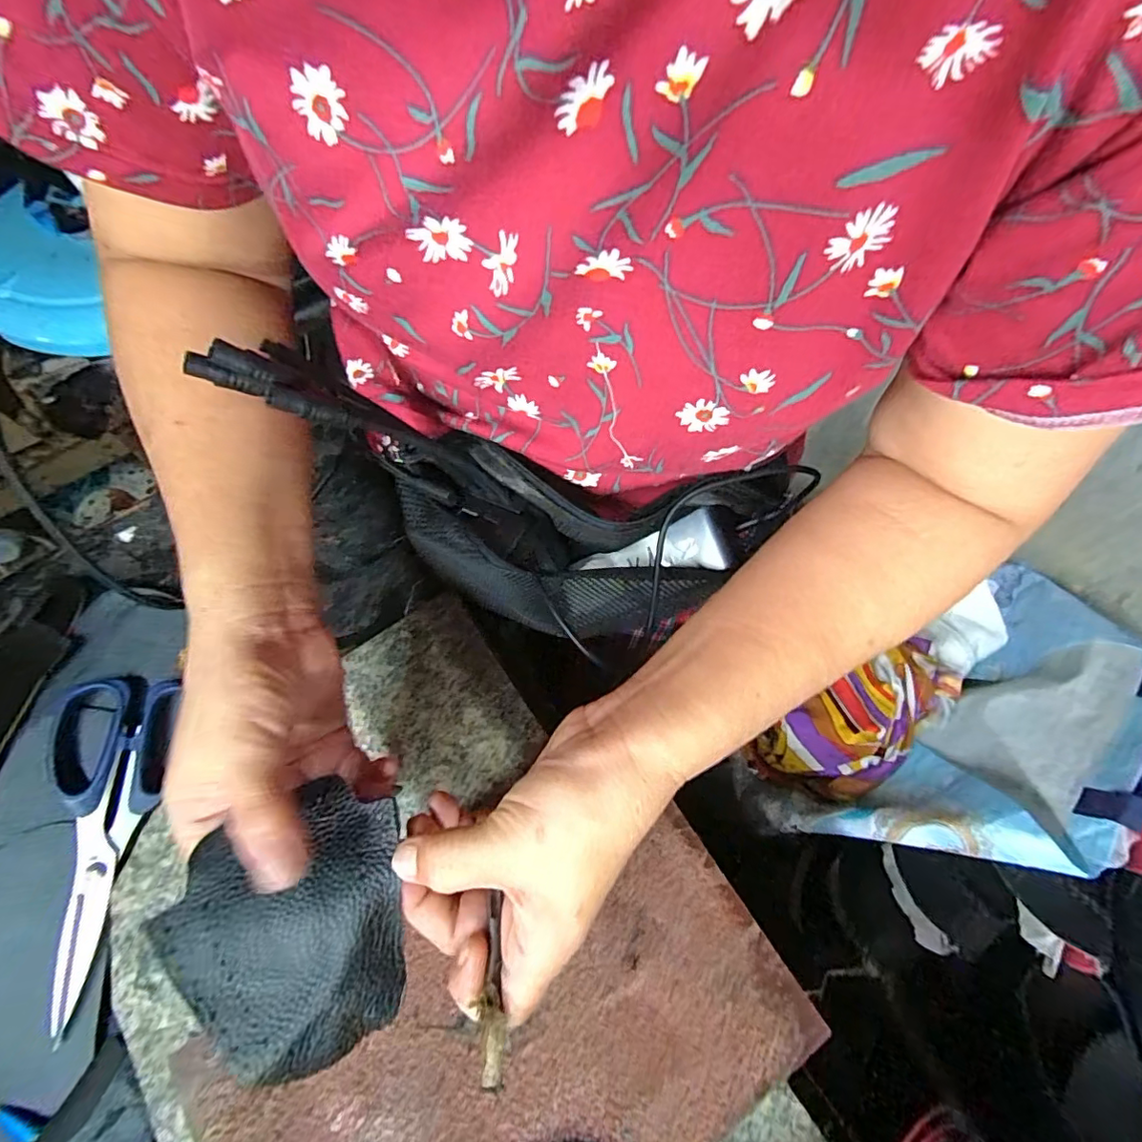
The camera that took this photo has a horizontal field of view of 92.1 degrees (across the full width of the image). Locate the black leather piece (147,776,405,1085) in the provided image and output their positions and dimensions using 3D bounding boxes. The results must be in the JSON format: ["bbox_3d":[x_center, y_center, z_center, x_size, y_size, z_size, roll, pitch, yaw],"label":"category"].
[{"bbox_3d":[-0.109,0.138,0.215,0.080,0.026,0.094,-3,69,-1],"label":"black leather piece"}]

